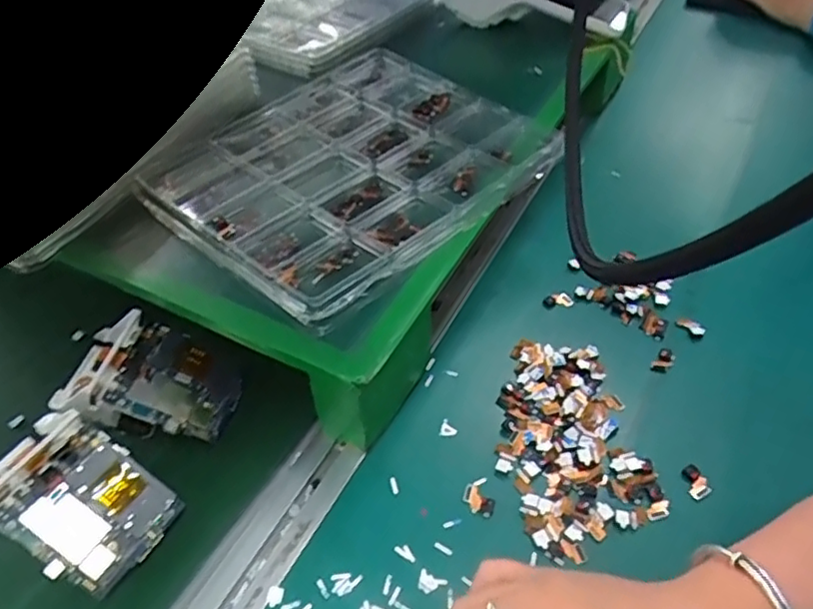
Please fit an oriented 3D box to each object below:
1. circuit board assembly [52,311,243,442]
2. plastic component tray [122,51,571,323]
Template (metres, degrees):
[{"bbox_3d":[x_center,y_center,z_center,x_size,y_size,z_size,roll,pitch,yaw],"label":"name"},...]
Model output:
[{"bbox_3d":[-0.180,0.056,0.446,0.113,0.027,0.077,24,50,-7],"label":"circuit board assembly"},{"bbox_3d":[-0.043,-0.120,0.517,0.248,0.020,0.295,34,56,29],"label":"plastic component tray"}]

